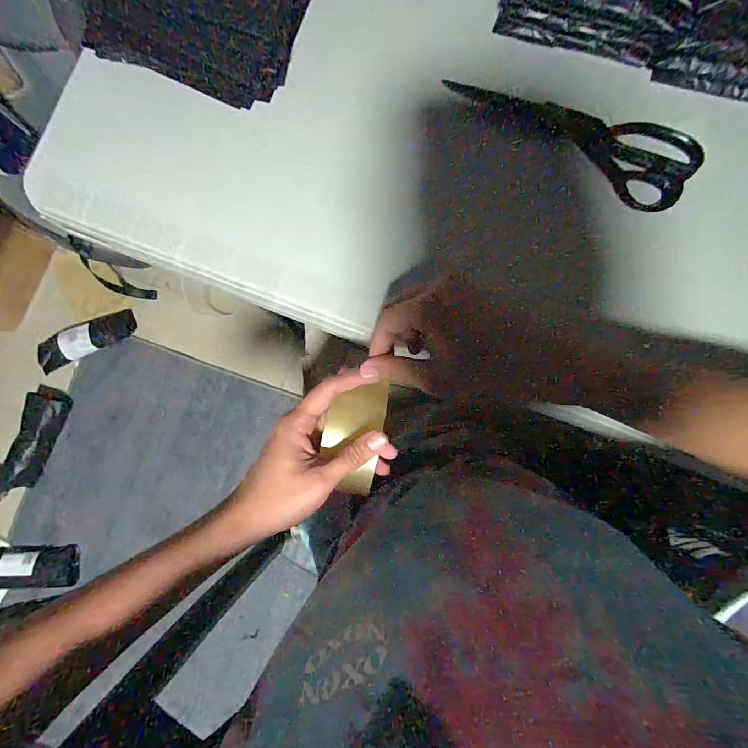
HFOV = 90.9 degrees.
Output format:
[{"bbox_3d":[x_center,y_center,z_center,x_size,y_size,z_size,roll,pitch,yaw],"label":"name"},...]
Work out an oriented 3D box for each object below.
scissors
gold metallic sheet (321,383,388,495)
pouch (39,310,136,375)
[{"bbox_3d":[0.182,-0.233,0.343,0.233,0.017,0.071,34,87,6],"label":"scissors"},{"bbox_3d":[-0.016,0.052,0.304,0.050,0.010,0.091,12,89,-19],"label":"gold metallic sheet"},{"bbox_3d":[-0.862,-0.107,1.101,0.284,0.039,0.095,-26,83,1],"label":"pouch"}]

